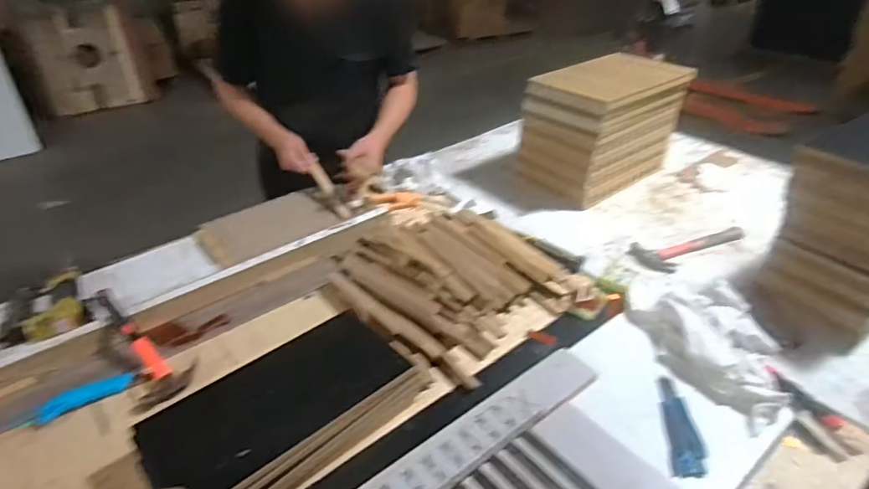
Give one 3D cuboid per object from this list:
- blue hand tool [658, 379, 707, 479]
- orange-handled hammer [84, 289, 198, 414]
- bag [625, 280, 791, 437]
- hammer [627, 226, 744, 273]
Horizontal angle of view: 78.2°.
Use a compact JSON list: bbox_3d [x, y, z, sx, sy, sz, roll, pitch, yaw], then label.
[{"bbox_3d":[0.355,0.261,0.773,0.047,0.023,0.166,5,34,9],"label":"blue hand tool"},{"bbox_3d":[-0.506,0.167,0.908,0.268,0.038,0.104,39,48,24],"label":"orange-handled hammer"},{"bbox_3d":[0.464,0.158,0.876,0.182,0.060,0.272,-15,36,-20],"label":"bag"},{"bbox_3d":[0.553,0.002,1.184,0.264,0.041,0.113,-20,38,-26],"label":"hammer"}]

